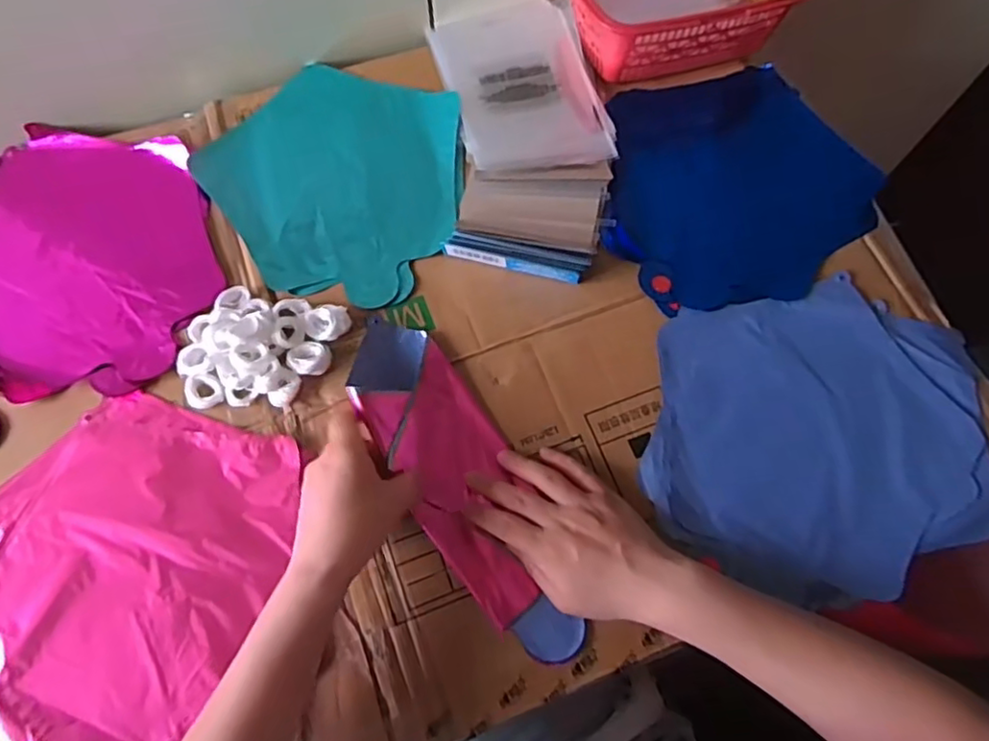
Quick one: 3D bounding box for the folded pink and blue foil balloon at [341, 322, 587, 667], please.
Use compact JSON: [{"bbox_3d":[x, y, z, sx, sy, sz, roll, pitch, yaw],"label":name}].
[{"bbox_3d":[-0.023,0.084,0.461,0.080,0.031,0.269,-26,79,-11],"label":"folded pink and blue foil balloon"}]

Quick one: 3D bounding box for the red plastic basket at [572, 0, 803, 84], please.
[{"bbox_3d":[0.167,-0.349,0.598,0.211,0.080,0.149,-15,70,-6],"label":"red plastic basket"}]

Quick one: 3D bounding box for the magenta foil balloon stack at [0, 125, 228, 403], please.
[{"bbox_3d":[-0.338,-0.099,0.524,0.253,0.025,0.215,39,74,14],"label":"magenta foil balloon stack"}]

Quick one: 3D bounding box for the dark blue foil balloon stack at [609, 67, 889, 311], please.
[{"bbox_3d":[0.208,-0.166,0.551,0.231,0.018,0.226,-9,69,-4],"label":"dark blue foil balloon stack"}]

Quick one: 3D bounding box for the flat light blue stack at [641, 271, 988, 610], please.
[{"bbox_3d":[0.248,0.047,0.483,0.250,0.013,0.238,12,69,4],"label":"flat light blue stack"}]

